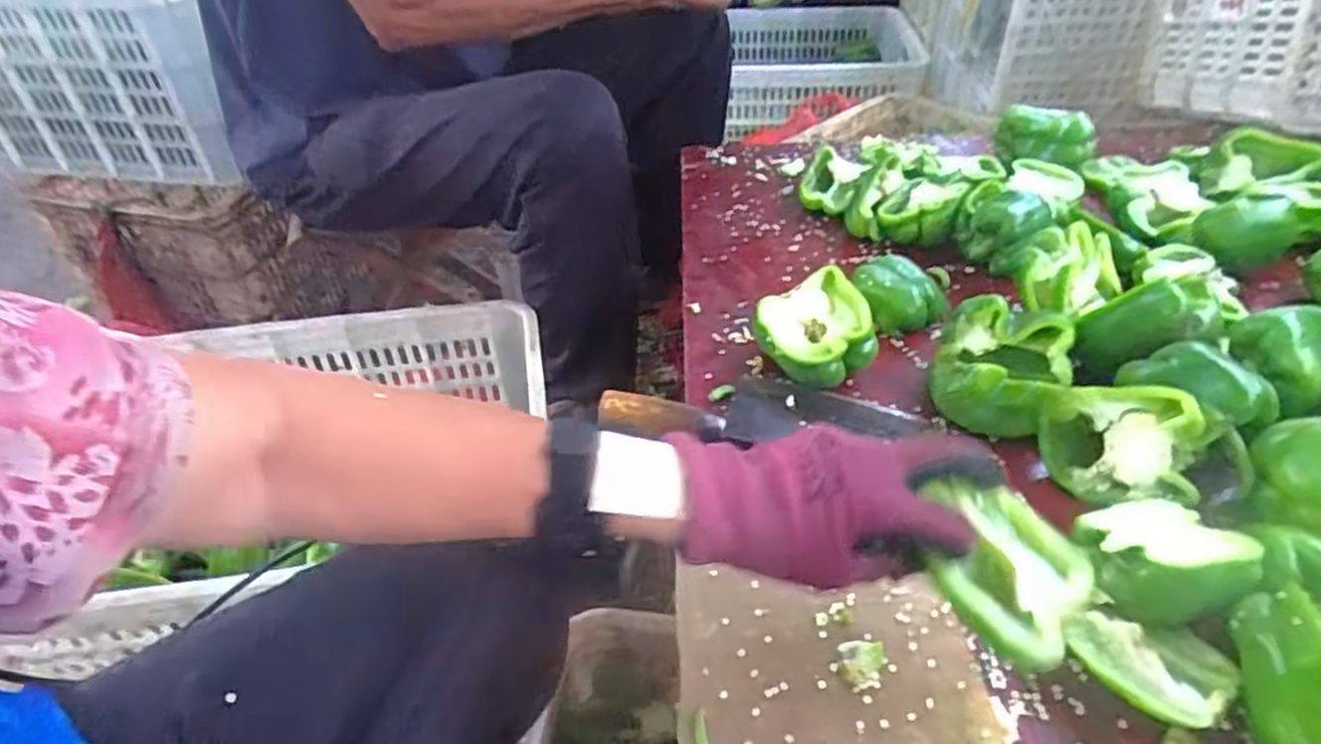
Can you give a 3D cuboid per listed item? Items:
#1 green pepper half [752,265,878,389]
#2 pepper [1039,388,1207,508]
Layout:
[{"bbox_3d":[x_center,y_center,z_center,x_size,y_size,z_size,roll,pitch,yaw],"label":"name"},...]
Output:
[{"bbox_3d":[0.130,-0.032,0.643,0.086,0.061,0.082,-13,42,-11],"label":"green pepper half"},{"bbox_3d":[0.320,0.048,0.530,0.098,0.078,0.045,11,44,16],"label":"pepper"}]

